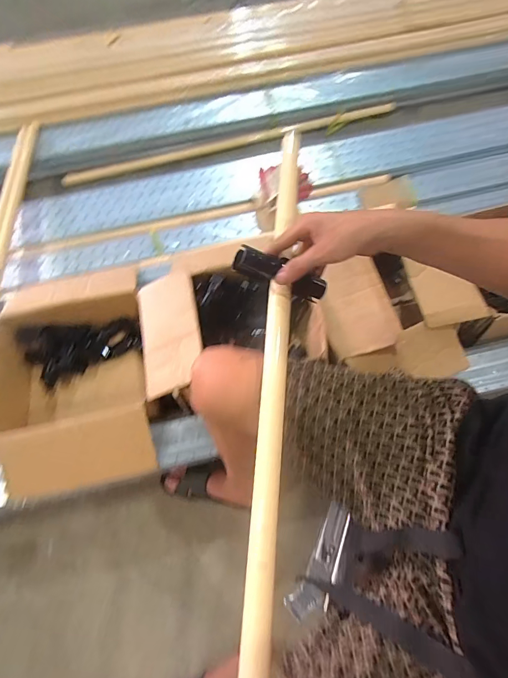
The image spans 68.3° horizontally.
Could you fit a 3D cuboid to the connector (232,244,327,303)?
[{"bbox_3d":[0.037,-0.084,0.487,0.131,0.031,0.030,20,61,-29],"label":"connector"}]

